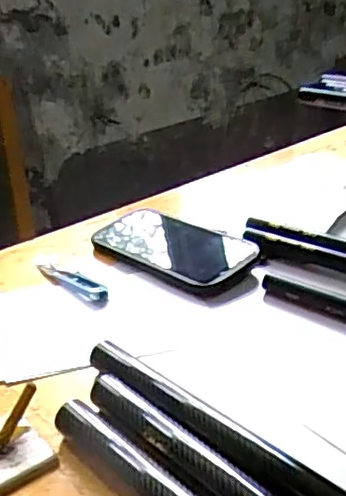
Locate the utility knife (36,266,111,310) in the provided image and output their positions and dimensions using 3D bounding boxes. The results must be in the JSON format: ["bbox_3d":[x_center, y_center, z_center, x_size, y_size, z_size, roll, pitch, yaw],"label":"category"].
[{"bbox_3d":[-0.095,0.031,0.551,0.099,0.012,0.020,19,35,39],"label":"utility knife"}]

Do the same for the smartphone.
[{"bbox_3d":[0.001,-0.004,0.581,0.167,0.017,0.078,20,43,42],"label":"smartphone"}]

